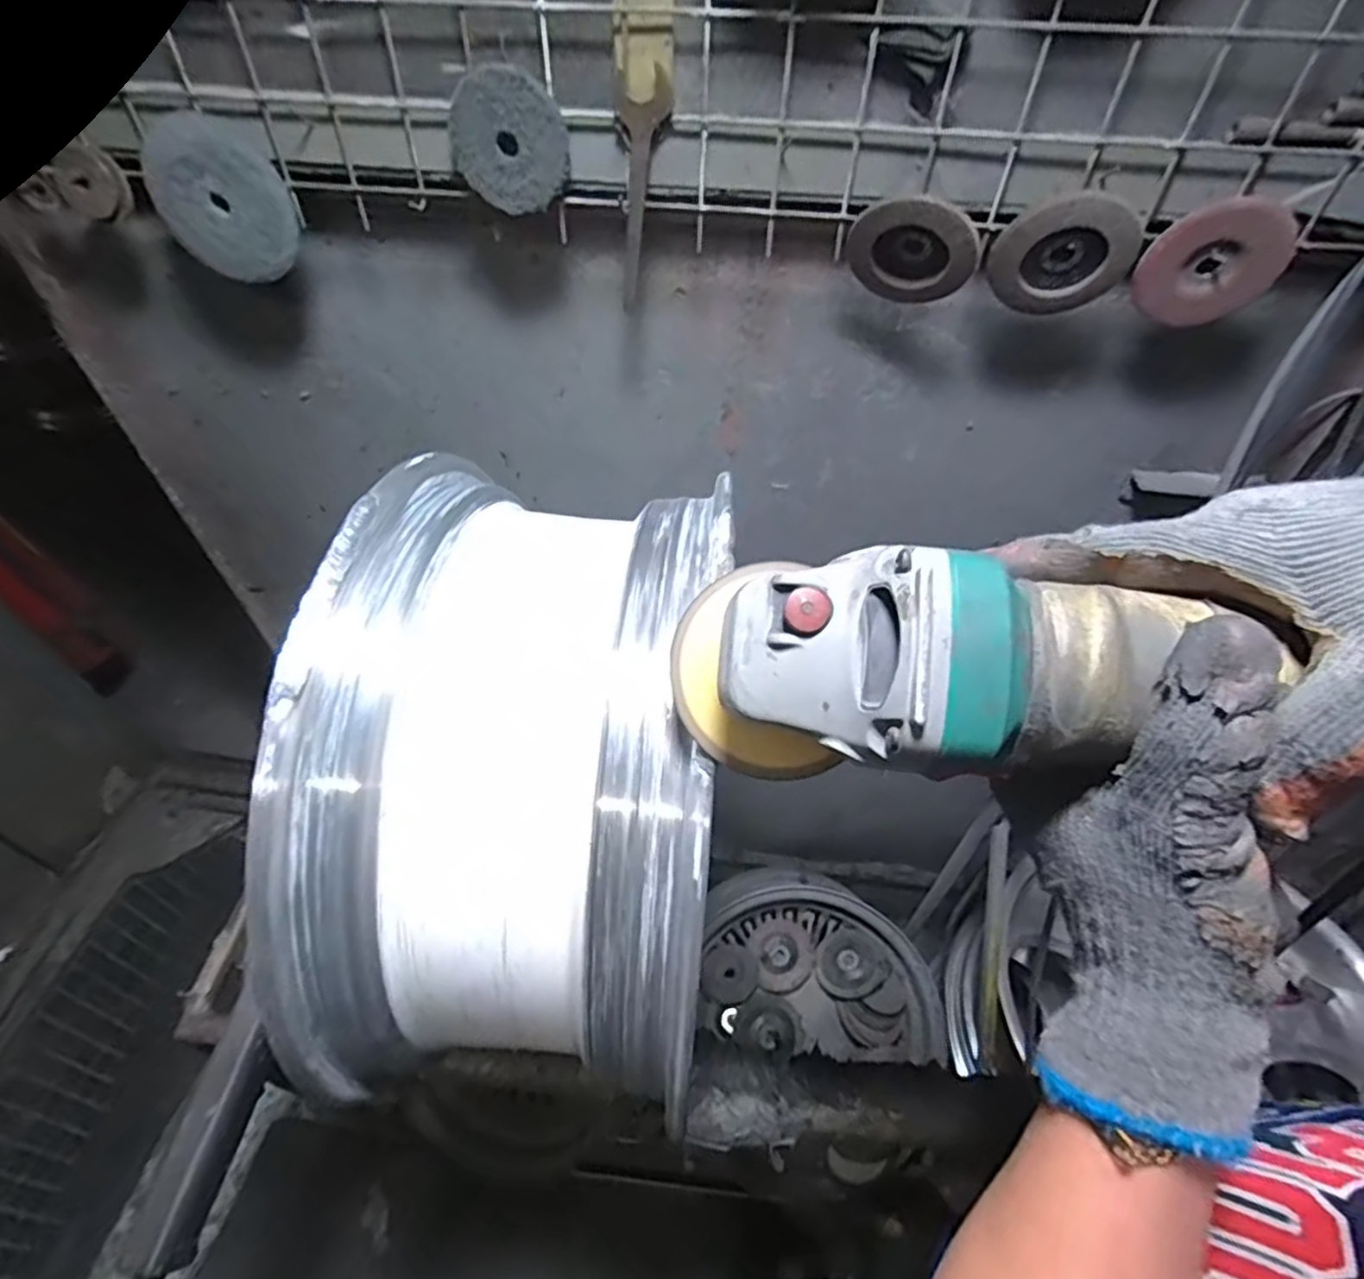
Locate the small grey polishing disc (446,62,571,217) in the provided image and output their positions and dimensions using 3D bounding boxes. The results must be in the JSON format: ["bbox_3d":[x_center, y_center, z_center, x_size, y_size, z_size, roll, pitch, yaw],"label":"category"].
[{"bbox_3d":[-0.127,-0.368,0.501,0.087,0.085,0.012,26,43,-14],"label":"small grey polishing disc"}]

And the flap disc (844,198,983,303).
[{"bbox_3d":[0.176,-0.299,0.519,0.094,0.088,0.018,10,76,38],"label":"flap disc"}]

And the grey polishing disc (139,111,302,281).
[{"bbox_3d":[-0.374,-0.355,0.548,0.113,0.108,0.007,9,43,-8],"label":"grey polishing disc"}]

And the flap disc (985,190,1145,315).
[{"bbox_3d":[0.283,-0.285,0.505,0.095,0.099,0.011,13,73,1],"label":"flap disc"}]

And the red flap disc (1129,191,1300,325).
[{"bbox_3d":[0.393,-0.279,0.503,0.102,0.089,0.015,14,62,-16],"label":"red flap disc"}]

